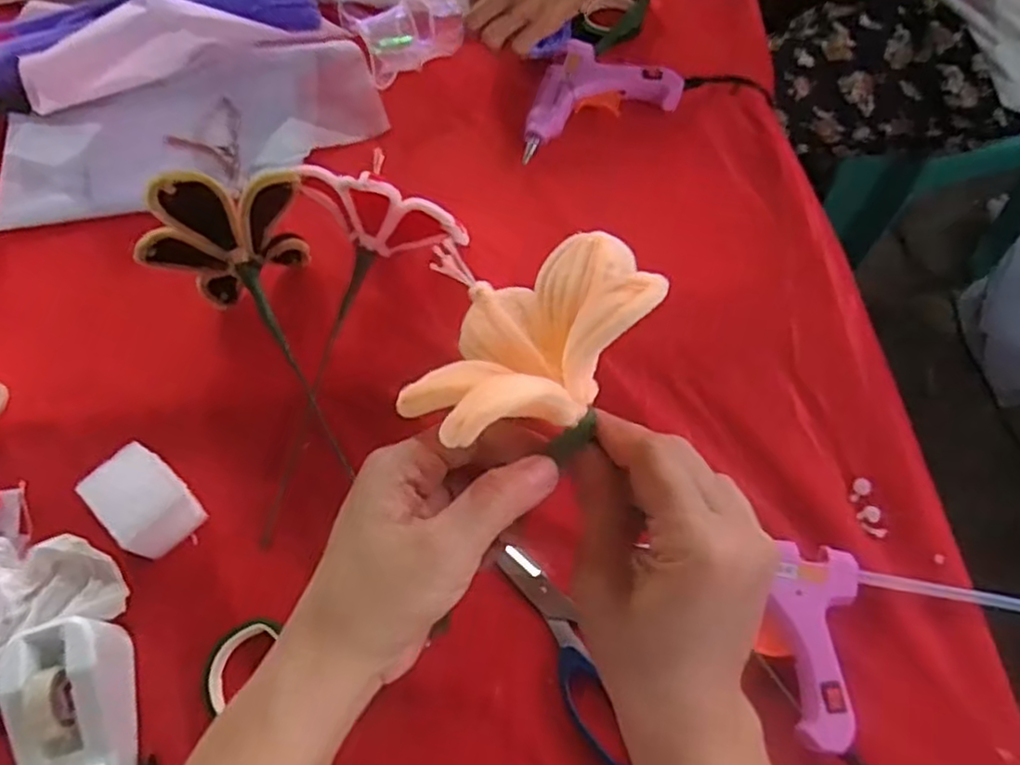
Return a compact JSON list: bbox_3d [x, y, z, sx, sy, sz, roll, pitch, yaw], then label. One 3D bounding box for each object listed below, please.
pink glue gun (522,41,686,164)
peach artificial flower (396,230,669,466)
[{"bbox_3d":[0.063,-0.239,0.583,0.133,0.022,0.083,-19,65,-6],"label":"pink glue gun"},{"bbox_3d":[0.005,-0.019,0.289,0.105,0.068,0.090,-15,64,-4],"label":"peach artificial flower"}]

